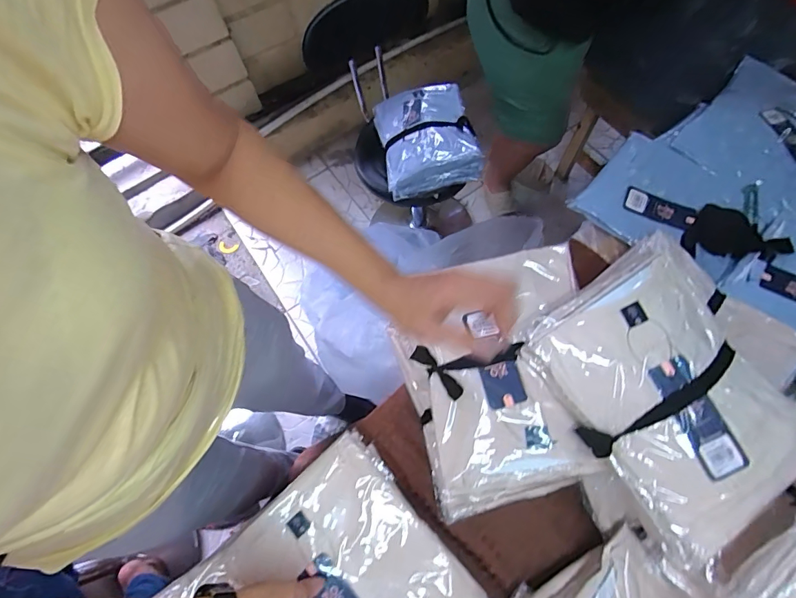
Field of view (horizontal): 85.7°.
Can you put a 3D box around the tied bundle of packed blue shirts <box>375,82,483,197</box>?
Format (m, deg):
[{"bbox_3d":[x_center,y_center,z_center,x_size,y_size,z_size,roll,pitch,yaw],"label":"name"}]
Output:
[{"bbox_3d":[0.071,-0.396,1.064,0.226,0.094,0.292,-10,68,-2],"label":"tied bundle of packed blue shirts"}]

